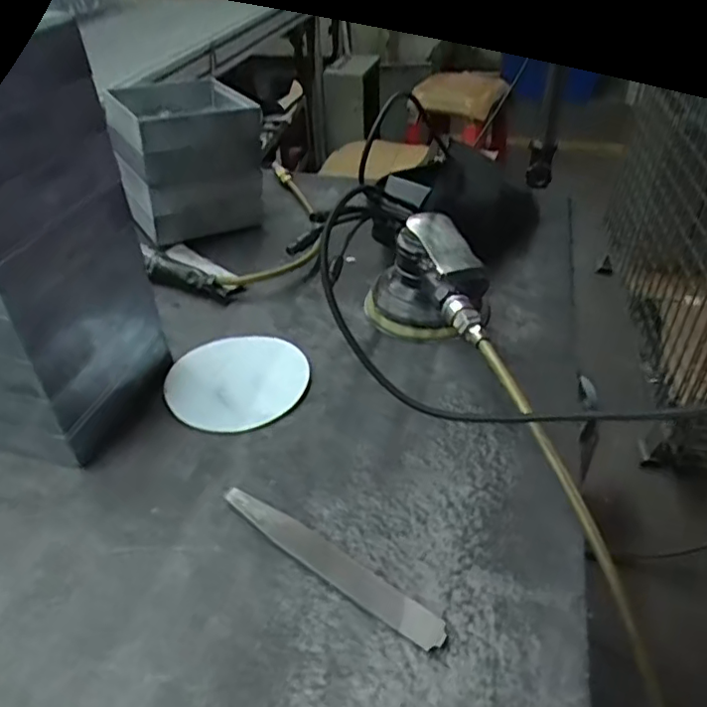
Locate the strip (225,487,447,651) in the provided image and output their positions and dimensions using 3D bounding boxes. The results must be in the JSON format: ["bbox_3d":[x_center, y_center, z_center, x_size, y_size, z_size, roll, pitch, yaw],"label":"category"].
[{"bbox_3d":[-0.019,0.126,0.376,0.167,0.006,0.021,24,50,30],"label":"strip"}]

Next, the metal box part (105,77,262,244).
[{"bbox_3d":[-0.196,-0.225,0.714,0.144,0.144,0.157,-18,41,-20],"label":"metal box part"}]

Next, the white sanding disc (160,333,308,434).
[{"bbox_3d":[-0.098,0.021,0.514,0.116,0.006,0.116,-1,38,1],"label":"white sanding disc"}]

